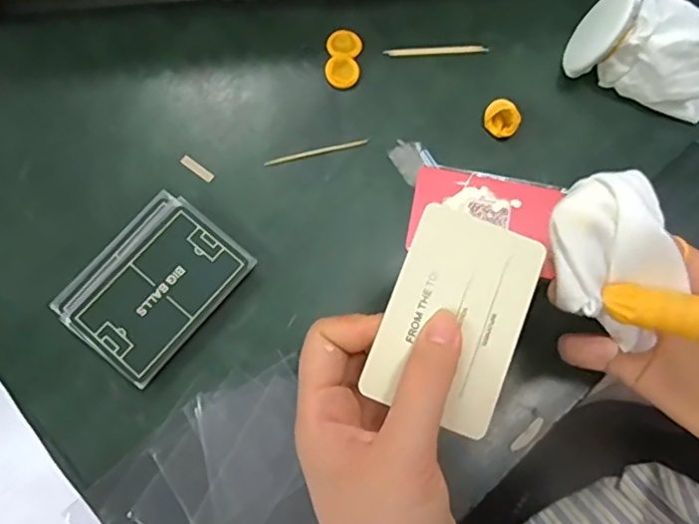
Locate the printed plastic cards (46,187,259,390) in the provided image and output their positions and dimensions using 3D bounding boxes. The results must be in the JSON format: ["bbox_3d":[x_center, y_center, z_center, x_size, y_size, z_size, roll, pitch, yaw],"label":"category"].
[{"bbox_3d":[-0.107,0.011,0.303,0.073,0.010,0.089,38,78,8],"label":"printed plastic cards"}]

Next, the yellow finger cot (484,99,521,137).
[{"bbox_3d":[0.090,-0.085,0.329,0.021,0.016,0.015,30,77,7],"label":"yellow finger cot"}]

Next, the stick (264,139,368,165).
[{"bbox_3d":[-0.019,-0.065,0.330,0.061,0.004,0.004,-14,76,-4],"label":"stick"}]

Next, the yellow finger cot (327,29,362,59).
[{"bbox_3d":[-0.003,-0.136,0.346,0.021,0.004,0.020,0,75,-1],"label":"yellow finger cot"}]

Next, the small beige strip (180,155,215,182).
[{"bbox_3d":[-0.090,-0.055,0.328,0.022,0.004,0.006,36,78,8],"label":"small beige strip"}]

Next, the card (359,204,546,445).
[{"bbox_3d":[0.043,0.022,0.228,0.054,0.004,0.083,21,81,3],"label":"card"}]

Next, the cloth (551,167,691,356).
[{"bbox_3d":[0.115,0.000,0.241,0.048,0.028,0.071,-22,77,-6],"label":"cloth"}]

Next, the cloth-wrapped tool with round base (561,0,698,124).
[{"bbox_3d":[0.179,-0.125,0.325,0.089,0.048,0.048,17,76,4],"label":"cloth-wrapped tool with round base"}]

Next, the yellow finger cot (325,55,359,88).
[{"bbox_3d":[-0.004,-0.117,0.342,0.021,0.005,0.019,-4,76,-2],"label":"yellow finger cot"}]

